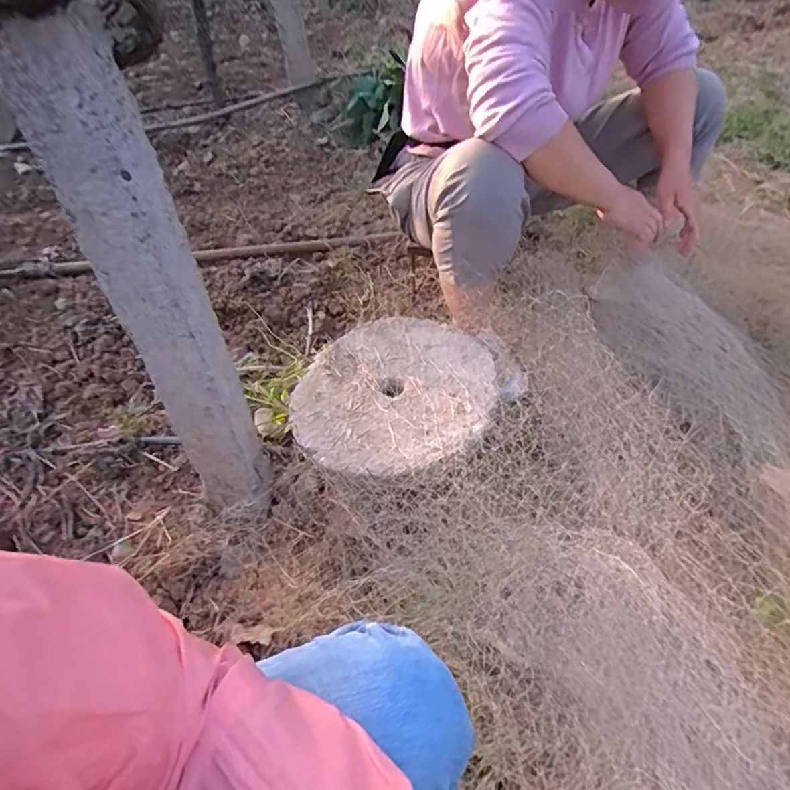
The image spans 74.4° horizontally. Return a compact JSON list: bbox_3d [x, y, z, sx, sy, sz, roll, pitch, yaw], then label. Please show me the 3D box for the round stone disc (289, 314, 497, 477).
[{"bbox_3d":[-0.005,-0.015,0.890,0.332,0.038,0.346,-2,47,2],"label":"round stone disc"}]

